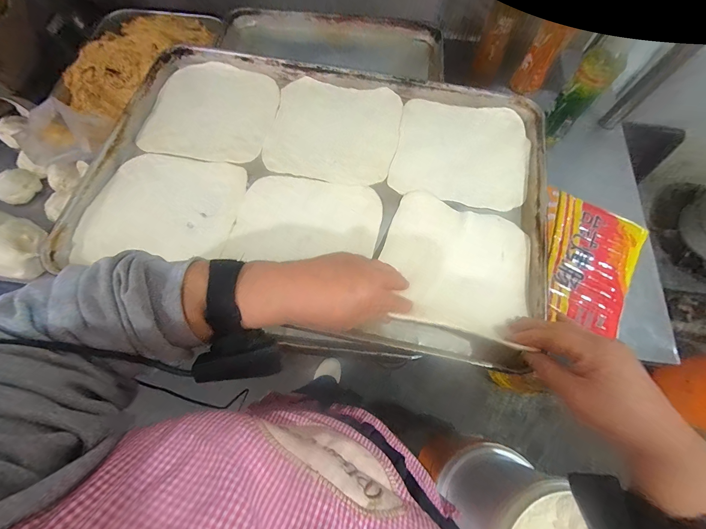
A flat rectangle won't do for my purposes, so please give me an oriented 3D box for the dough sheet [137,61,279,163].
[{"bbox_3d":[-0.218,-0.239,0.470,0.183,0.011,0.185,11,70,3],"label":"dough sheet"}]

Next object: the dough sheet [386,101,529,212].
[{"bbox_3d":[0.158,-0.166,0.438,0.185,0.010,0.167,11,70,3],"label":"dough sheet"}]

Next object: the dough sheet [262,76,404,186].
[{"bbox_3d":[-0.029,-0.205,0.457,0.190,0.011,0.180,11,70,3],"label":"dough sheet"}]

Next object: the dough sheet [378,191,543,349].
[{"bbox_3d":[0.134,-0.014,0.370,0.178,0.039,0.167,13,70,4],"label":"dough sheet"}]

